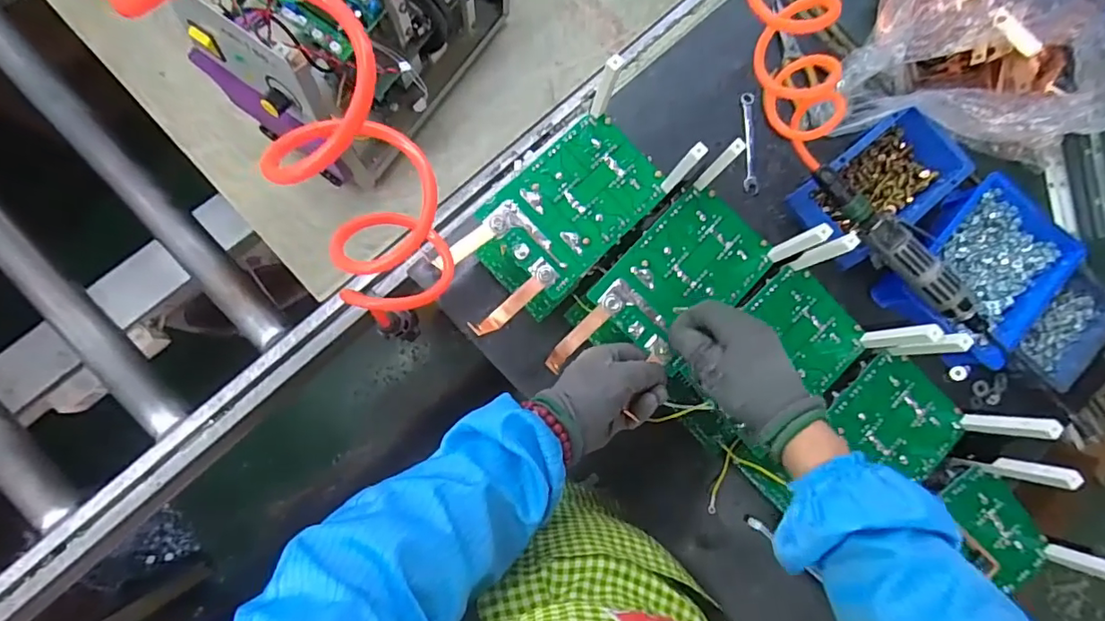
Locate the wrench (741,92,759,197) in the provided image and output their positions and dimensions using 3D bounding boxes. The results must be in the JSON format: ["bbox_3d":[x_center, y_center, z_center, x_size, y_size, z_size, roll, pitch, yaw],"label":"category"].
[{"bbox_3d":[0.253,-0.216,0.675,0.018,0.012,0.132,-3,83,-5],"label":"wrench"}]

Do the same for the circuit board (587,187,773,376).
[{"bbox_3d":[0.127,-0.035,0.506,0.158,0.011,0.106,-44,88,-8],"label":"circuit board"}]

